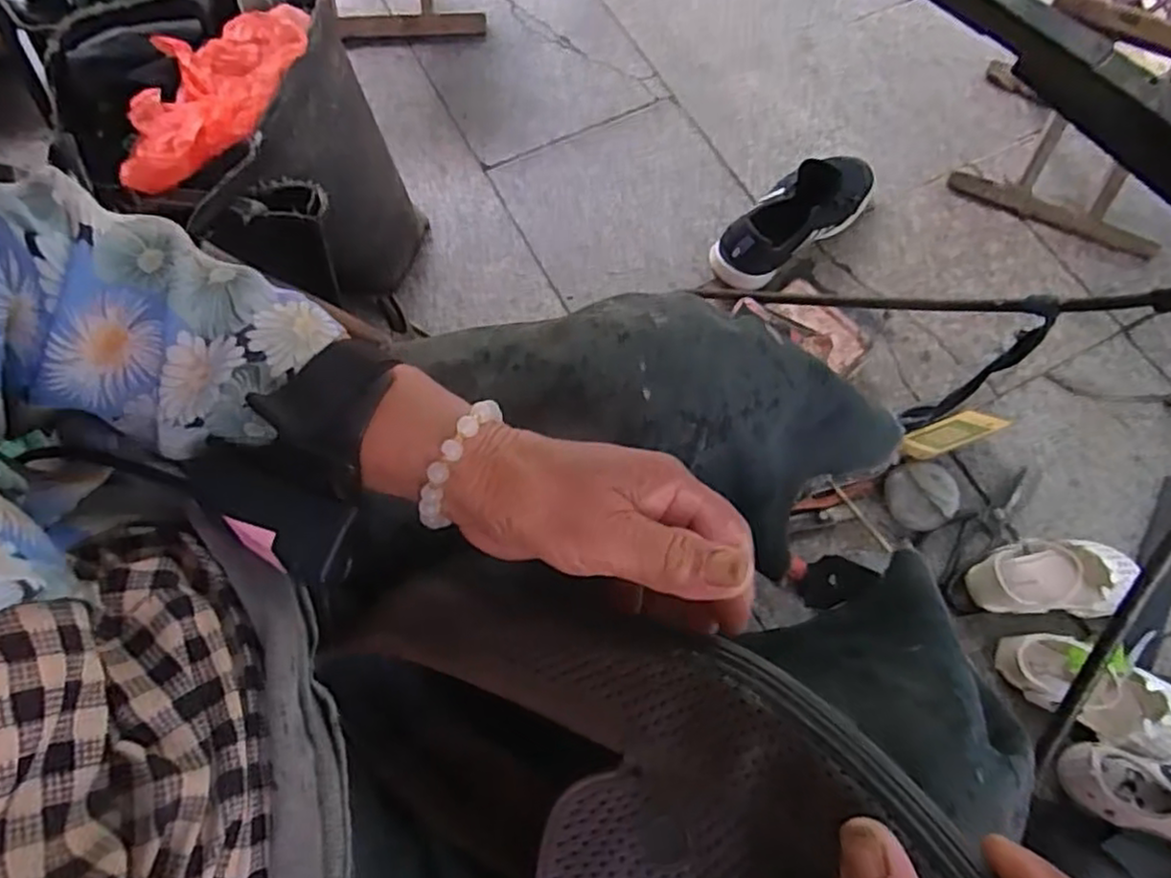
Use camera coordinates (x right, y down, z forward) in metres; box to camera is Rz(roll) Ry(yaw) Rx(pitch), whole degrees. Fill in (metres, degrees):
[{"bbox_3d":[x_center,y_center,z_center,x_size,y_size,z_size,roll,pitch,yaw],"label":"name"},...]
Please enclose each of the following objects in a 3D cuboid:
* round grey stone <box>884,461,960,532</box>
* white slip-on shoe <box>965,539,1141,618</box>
[{"bbox_3d":[0.361,0.062,0.758,0.071,0.035,0.070,0,69,0],"label":"round grey stone"},{"bbox_3d":[0.465,0.141,0.713,0.159,0.059,0.077,-3,69,-1],"label":"white slip-on shoe"}]

